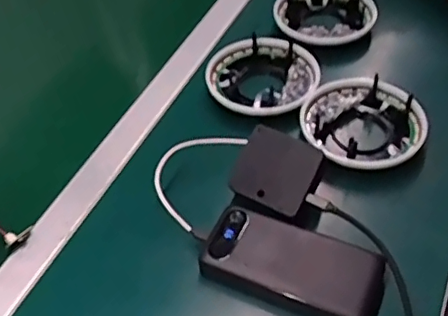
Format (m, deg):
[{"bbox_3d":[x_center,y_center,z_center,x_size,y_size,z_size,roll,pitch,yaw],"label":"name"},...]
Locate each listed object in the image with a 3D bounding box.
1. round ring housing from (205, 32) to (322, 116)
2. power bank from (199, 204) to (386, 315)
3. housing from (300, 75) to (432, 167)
[{"bbox_3d":[0.048,-0.099,0.713,0.122,0.034,0.140,-27,53,-23],"label":"round ring housing"},{"bbox_3d":[0.061,0.100,0.537,0.160,0.032,0.079,18,50,17],"label":"power bank"},{"bbox_3d":[0.154,-0.035,0.663,0.133,0.049,0.121,0,47,0],"label":"housing"}]

